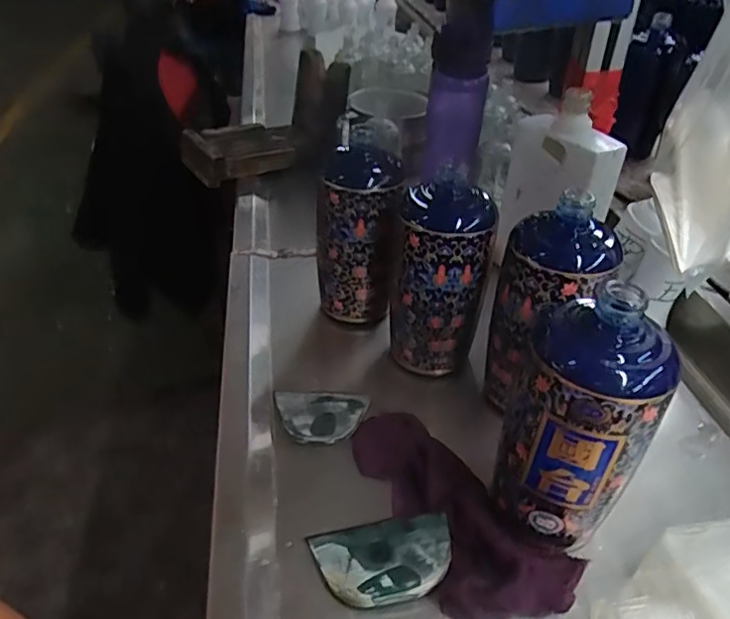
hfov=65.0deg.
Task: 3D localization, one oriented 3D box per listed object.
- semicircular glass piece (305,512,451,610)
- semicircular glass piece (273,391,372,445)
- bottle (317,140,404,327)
[{"bbox_3d":[0.013,0.161,0.373,0.091,0.004,0.060,-7,38,-8],"label":"semicircular glass piece"},{"bbox_3d":[-0.040,0.089,0.479,0.078,0.007,0.053,4,38,6],"label":"semicircular glass piece"},{"bbox_3d":[-0.005,-0.067,0.554,0.076,0.168,0.059,4,38,7],"label":"bottle"}]

